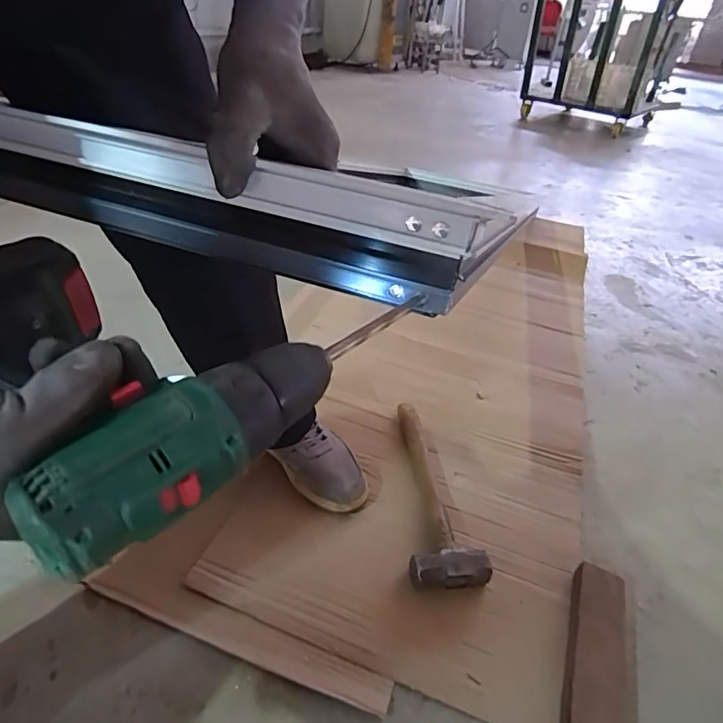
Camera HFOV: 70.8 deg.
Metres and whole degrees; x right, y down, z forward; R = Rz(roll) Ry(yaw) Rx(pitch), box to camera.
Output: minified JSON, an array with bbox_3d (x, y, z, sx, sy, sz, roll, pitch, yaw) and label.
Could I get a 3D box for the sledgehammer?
[{"bbox_3d":[0.113,0.190,0.809,0.102,0.039,0.353,3,36,-5],"label":"sledgehammer"}]

